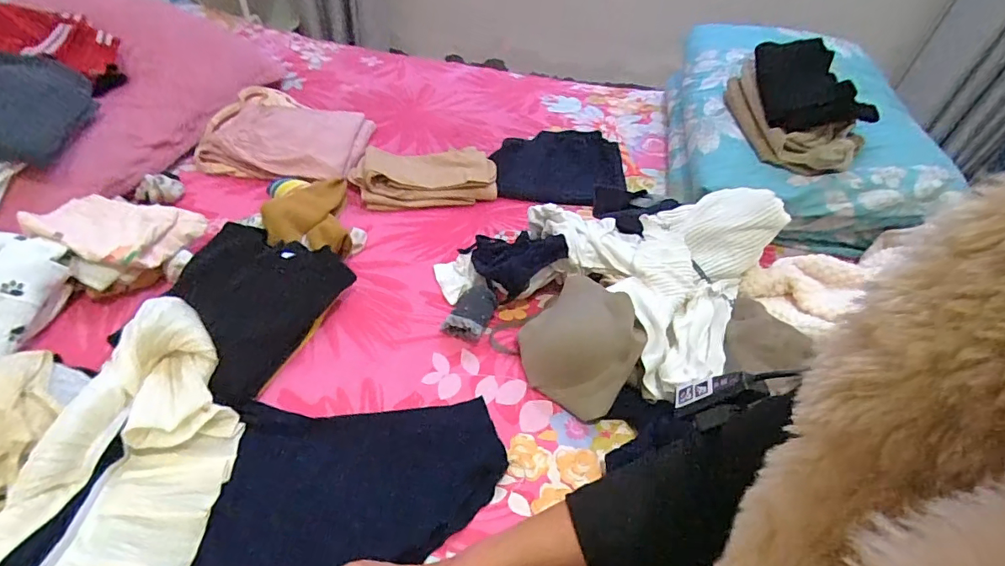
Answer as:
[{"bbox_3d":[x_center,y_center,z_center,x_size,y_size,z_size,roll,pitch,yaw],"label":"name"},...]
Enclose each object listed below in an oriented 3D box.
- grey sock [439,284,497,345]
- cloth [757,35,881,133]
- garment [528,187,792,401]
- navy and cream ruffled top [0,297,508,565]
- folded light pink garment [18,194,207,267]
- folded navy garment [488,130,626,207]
[{"bbox_3d":[-0.043,0.042,0.696,0.057,0.052,0.070,20,47,12],"label":"grey sock"},{"bbox_3d":[0.567,-0.375,0.904,0.171,0.043,0.203,-8,66,7],"label":"cloth"},{"bbox_3d":[0.258,-0.045,0.708,0.293,0.107,0.357,-15,50,-21],"label":"garment"},{"bbox_3d":[-0.296,0.247,0.454,0.528,0.089,0.434,11,46,4],"label":"navy and cream ruffled top"},{"bbox_3d":[-0.546,-0.081,0.697,0.165,0.055,0.134,14,46,6],"label":"folded light pink garment"},{"bbox_3d":[0.121,-0.250,1.030,0.279,0.043,0.242,3,46,-4],"label":"folded navy garment"}]

